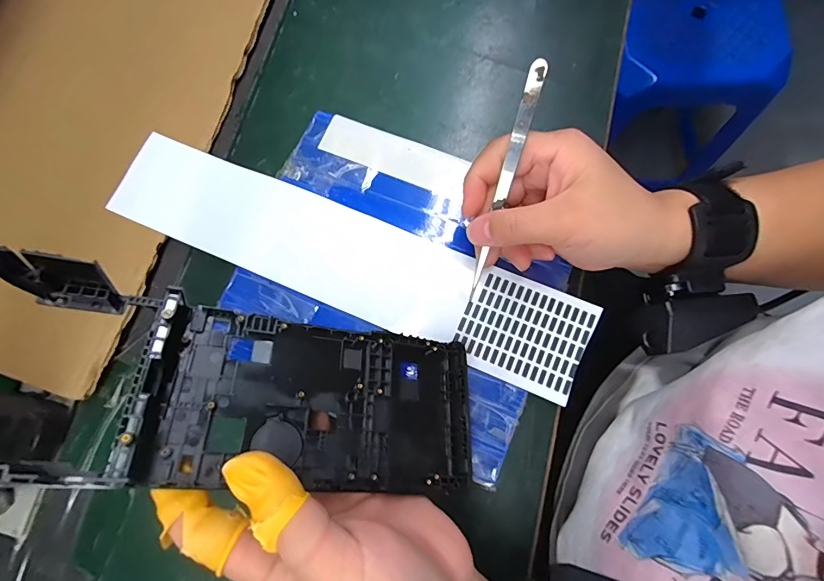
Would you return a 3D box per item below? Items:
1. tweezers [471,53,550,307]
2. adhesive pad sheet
[{"bbox_3d":[0.052,-0.057,0.233,0.008,0.012,0.131,13,119,2],"label":"tweezers"},{"bbox_3d":[-0.046,-0.023,0.271,0.327,0.006,0.064,22,80,8],"label":"adhesive pad sheet"}]

